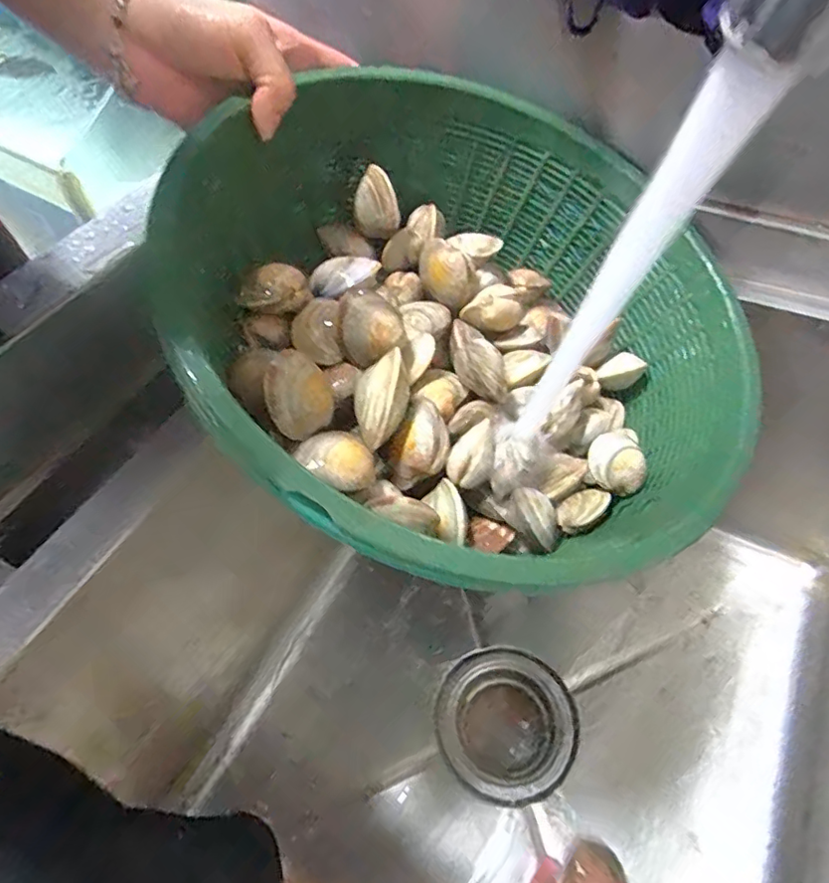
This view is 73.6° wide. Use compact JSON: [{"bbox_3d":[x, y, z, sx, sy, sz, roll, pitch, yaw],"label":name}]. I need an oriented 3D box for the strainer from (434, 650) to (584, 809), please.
[{"bbox_3d":[0.074,0.233,0.456,0.109,0.032,0.108,-2,53,2],"label":"strainer"}]

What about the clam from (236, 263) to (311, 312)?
[{"bbox_3d":[-0.078,-0.084,0.305,0.038,0.020,0.016,-9,53,-3],"label":"clam"}]

